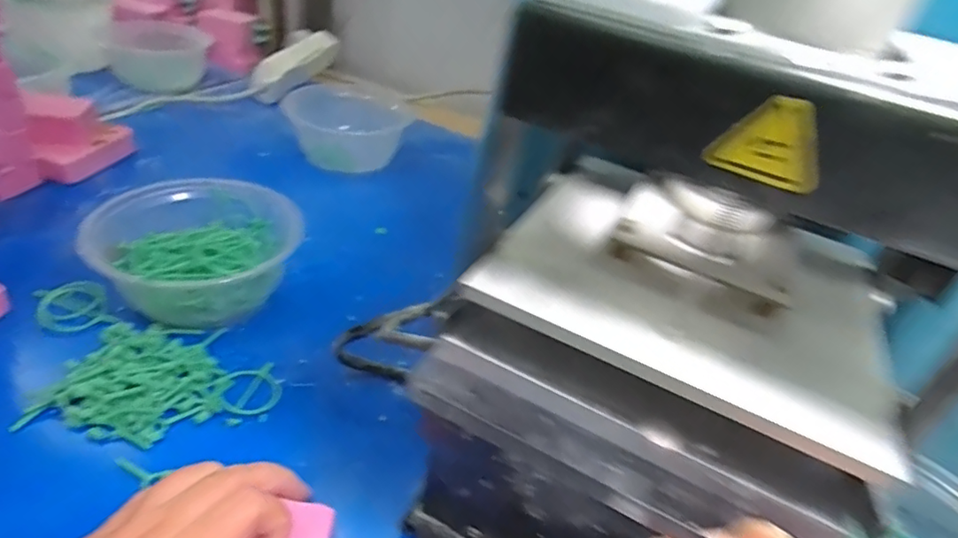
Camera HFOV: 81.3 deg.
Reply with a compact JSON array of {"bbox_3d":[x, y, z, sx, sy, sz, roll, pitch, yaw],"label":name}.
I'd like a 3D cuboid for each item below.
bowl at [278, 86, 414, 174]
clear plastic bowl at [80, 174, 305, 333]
[{"bbox_3d":[-0.141,-0.161,0.619,0.104,0.061,0.107,8,36,-6],"label":"bowl"},{"bbox_3d":[-0.200,-0.012,0.411,0.134,0.060,0.127,8,36,-6],"label":"clear plastic bowl"}]

